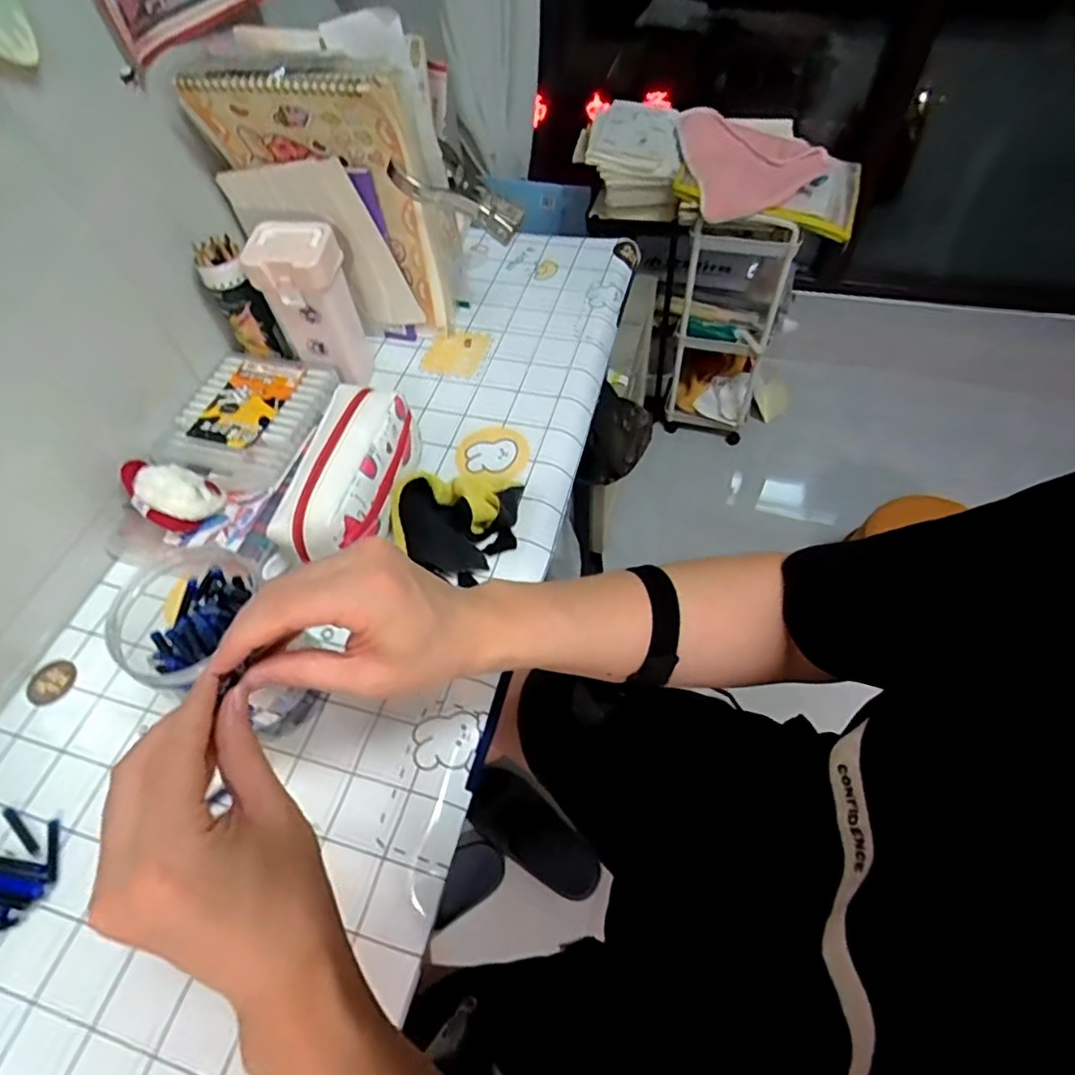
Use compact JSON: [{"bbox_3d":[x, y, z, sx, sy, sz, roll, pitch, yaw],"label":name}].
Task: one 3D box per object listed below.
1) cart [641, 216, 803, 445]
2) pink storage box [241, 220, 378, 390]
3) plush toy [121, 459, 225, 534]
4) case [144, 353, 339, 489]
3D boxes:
[{"bbox_3d":[0.440,-0.541,1.464,0.233,0.568,0.292,11,60,14],"label":"cart"},{"bbox_3d":[-0.236,-0.239,0.654,0.079,0.168,0.065,-2,56,3],"label":"pink storage box"},{"bbox_3d":[-0.353,-0.044,0.576,0.095,0.047,0.057,24,64,21],"label":"plush toy"},{"bbox_3d":[-0.313,-0.131,0.658,0.141,0.021,0.165,13,61,15],"label":"case"}]

